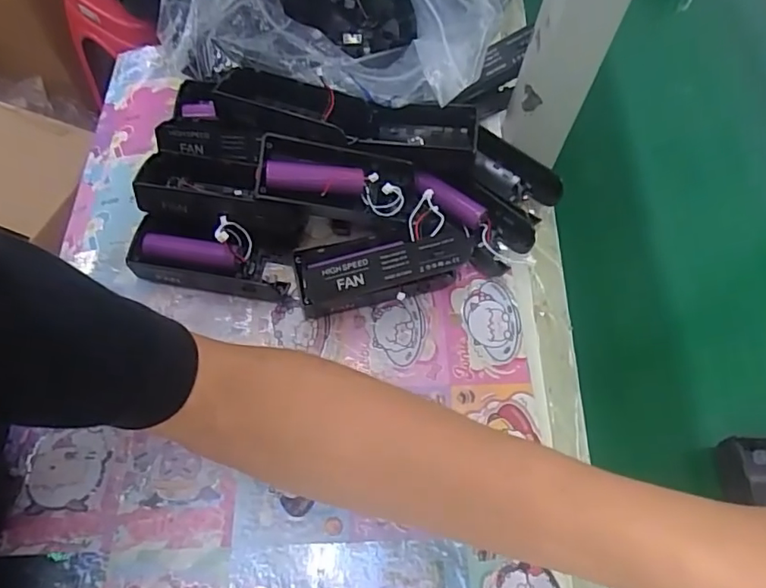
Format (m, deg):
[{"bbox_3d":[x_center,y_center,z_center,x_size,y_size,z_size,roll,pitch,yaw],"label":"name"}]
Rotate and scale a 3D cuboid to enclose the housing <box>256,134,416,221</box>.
[{"bbox_3d":[-0.030,-0.079,0.364,0.105,0.025,0.042,3,61,-2],"label":"housing"}]

